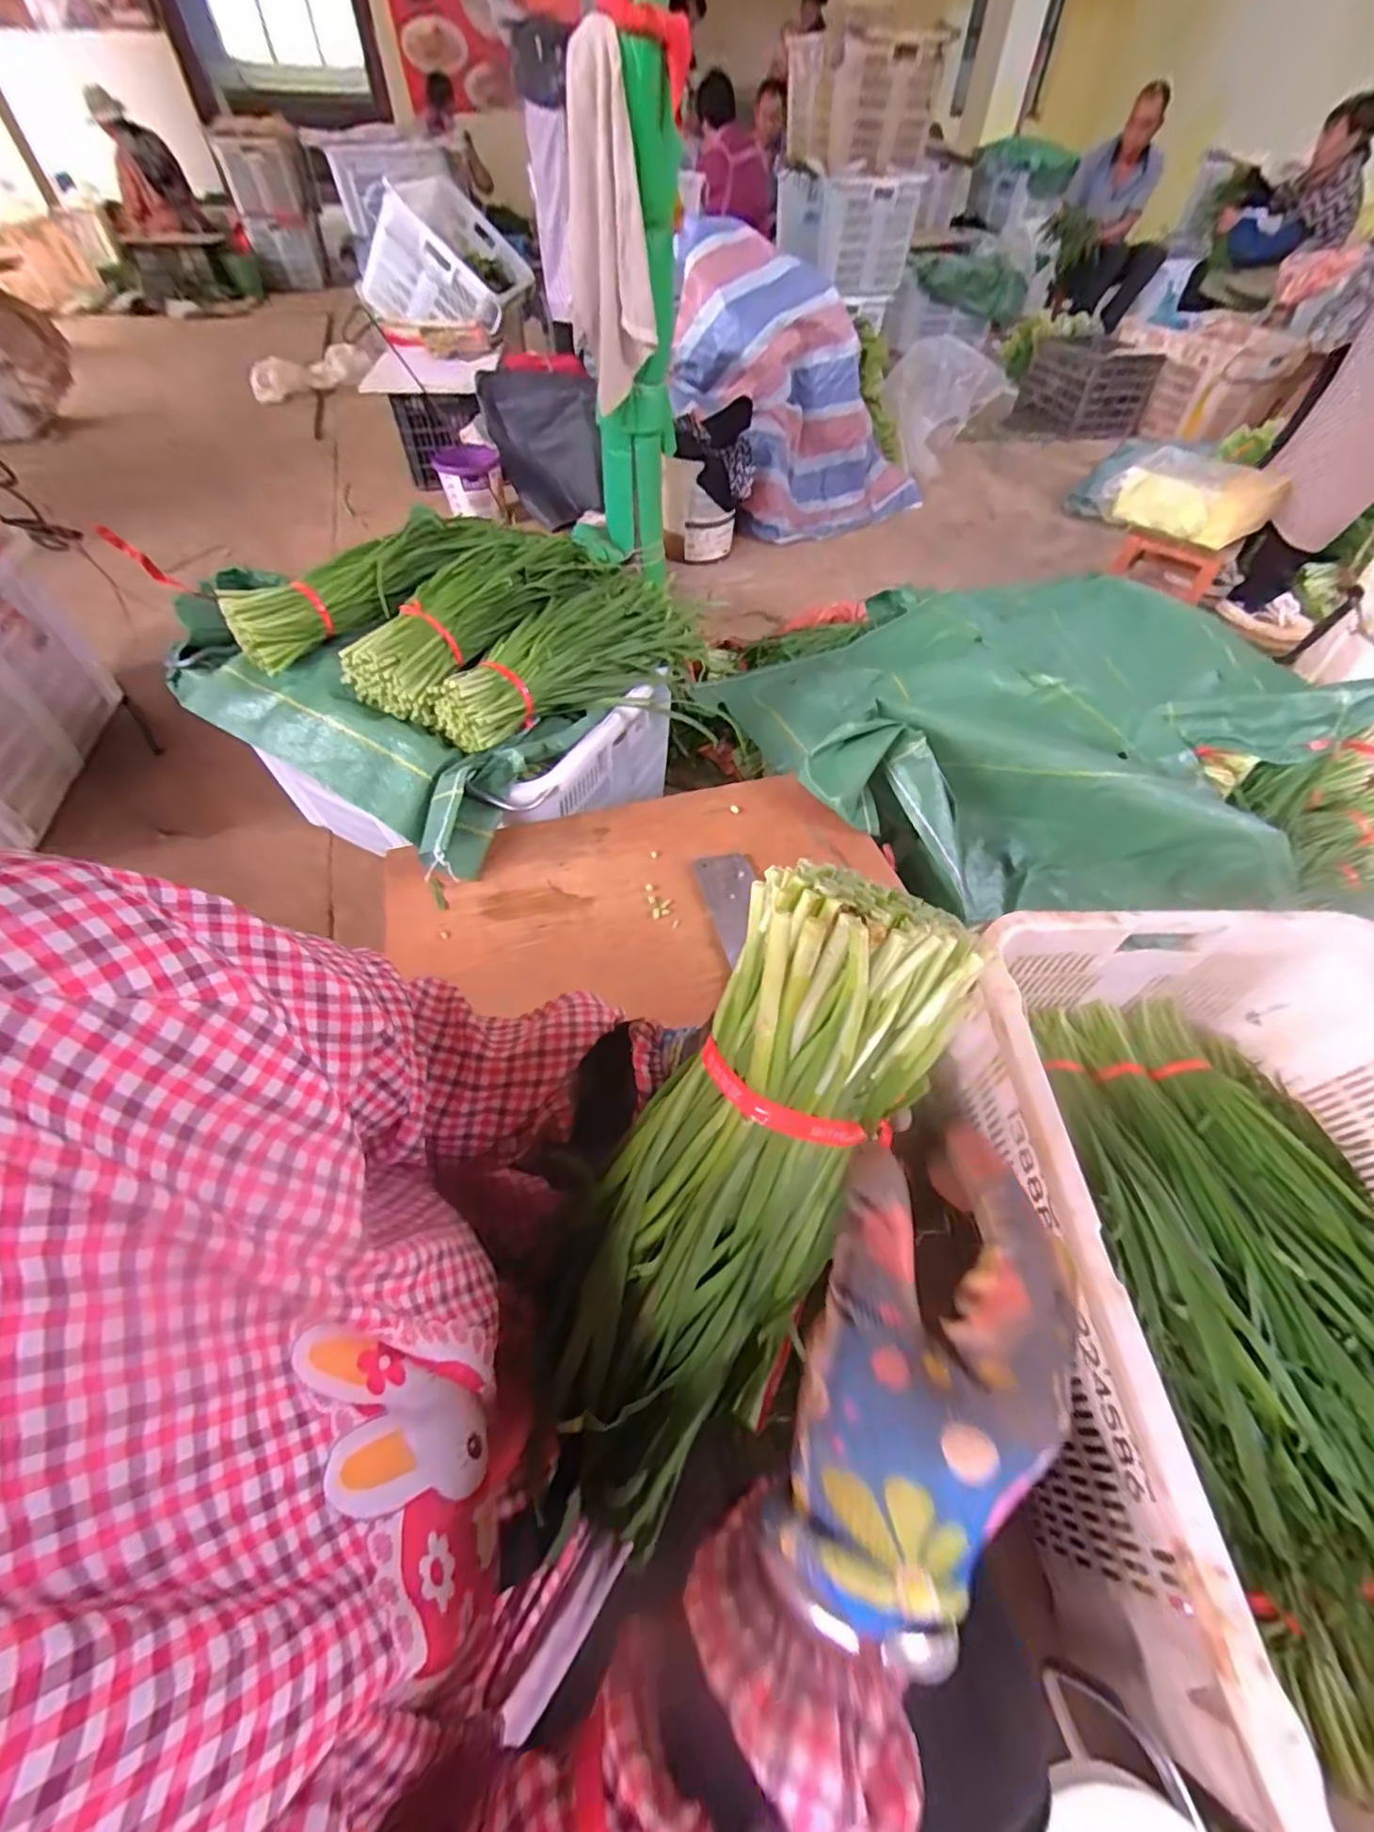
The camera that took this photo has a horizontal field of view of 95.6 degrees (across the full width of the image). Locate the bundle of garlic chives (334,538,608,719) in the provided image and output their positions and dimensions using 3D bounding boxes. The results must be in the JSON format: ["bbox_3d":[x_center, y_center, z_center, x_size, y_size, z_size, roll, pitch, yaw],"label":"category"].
[{"bbox_3d":[-0.289,-0.440,0.876,0.142,0.062,0.411,19,54,12],"label":"bundle of garlic chives"}]

